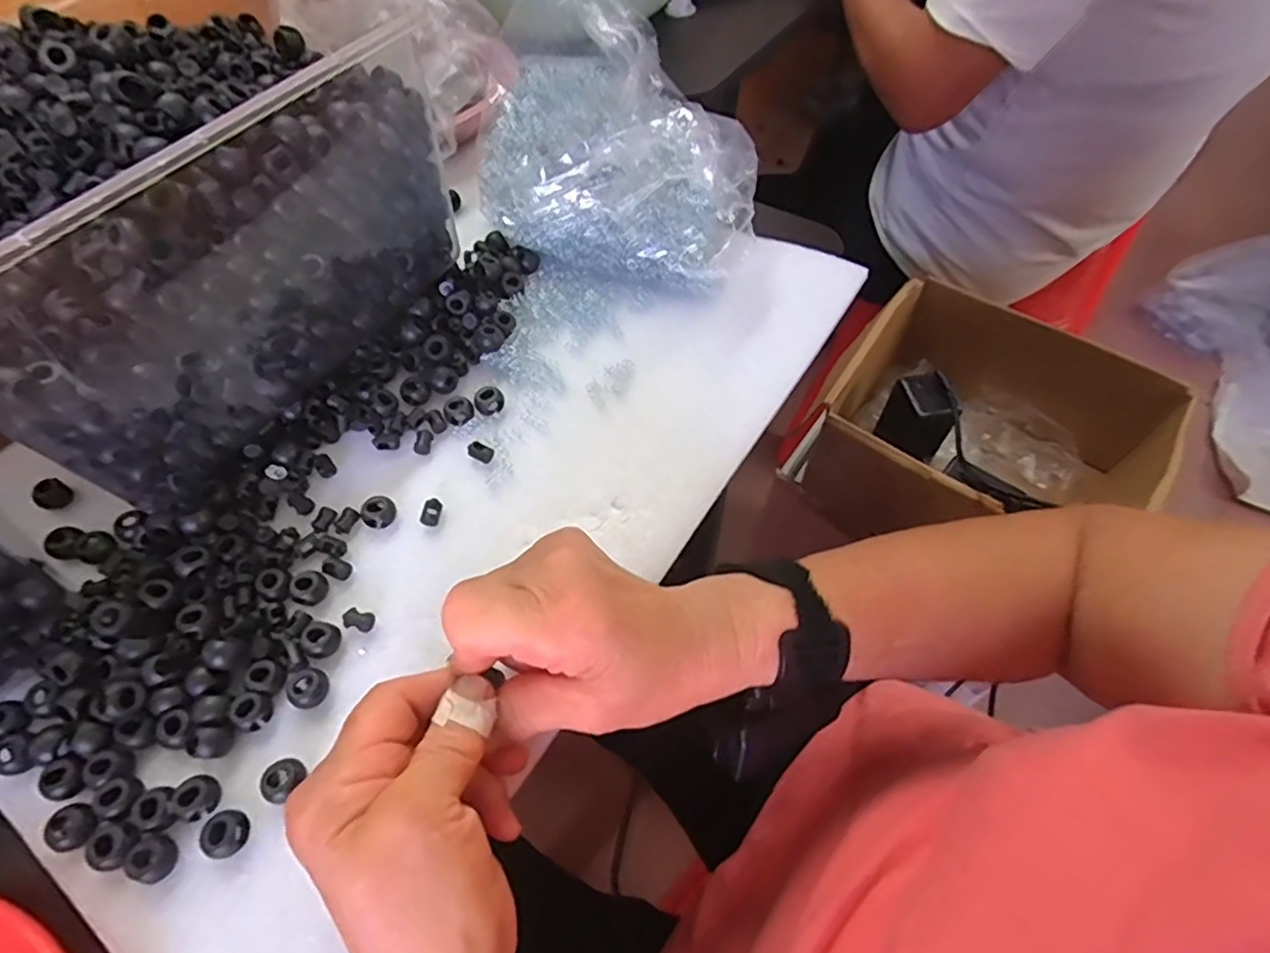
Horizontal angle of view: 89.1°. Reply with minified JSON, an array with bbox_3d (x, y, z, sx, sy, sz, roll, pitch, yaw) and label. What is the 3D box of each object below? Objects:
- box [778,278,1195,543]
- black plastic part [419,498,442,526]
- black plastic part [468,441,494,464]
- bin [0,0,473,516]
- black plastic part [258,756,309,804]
[{"bbox_3d":[0.354,-0.023,0.657,0.320,0.145,0.235,30,63,19],"label":"box"},{"bbox_3d":[-0.112,0.019,0.353,0.009,0.006,0.015,5,58,4],"label":"black plastic part"},{"bbox_3d":[-0.089,-0.015,0.373,0.015,0.004,0.010,22,60,15],"label":"black plastic part"},{"bbox_3d":[-0.249,-0.143,0.364,0.177,0.155,0.281,28,62,17],"label":"bin"},{"bbox_3d":[-0.153,0.132,0.281,0.014,0.012,0.017,28,62,18],"label":"black plastic part"}]

